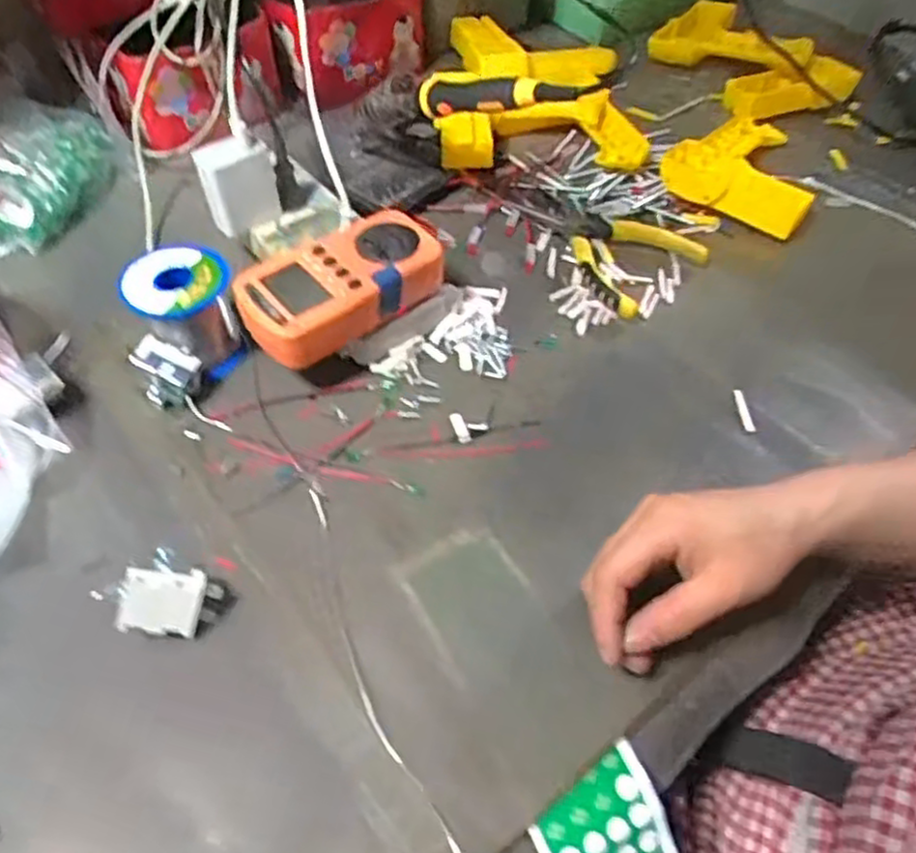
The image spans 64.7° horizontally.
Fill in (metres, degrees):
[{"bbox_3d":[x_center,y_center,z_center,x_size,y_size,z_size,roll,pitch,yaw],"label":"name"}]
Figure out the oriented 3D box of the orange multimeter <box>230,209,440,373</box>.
[{"bbox_3d":[-0.075,-0.094,0.466,0.133,0.031,0.078,-29,58,-23],"label":"orange multimeter"}]

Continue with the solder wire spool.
[{"bbox_3d":[-0.179,-0.076,0.479,0.065,0.058,0.068,1,53,-1],"label":"solder wire spool"}]

